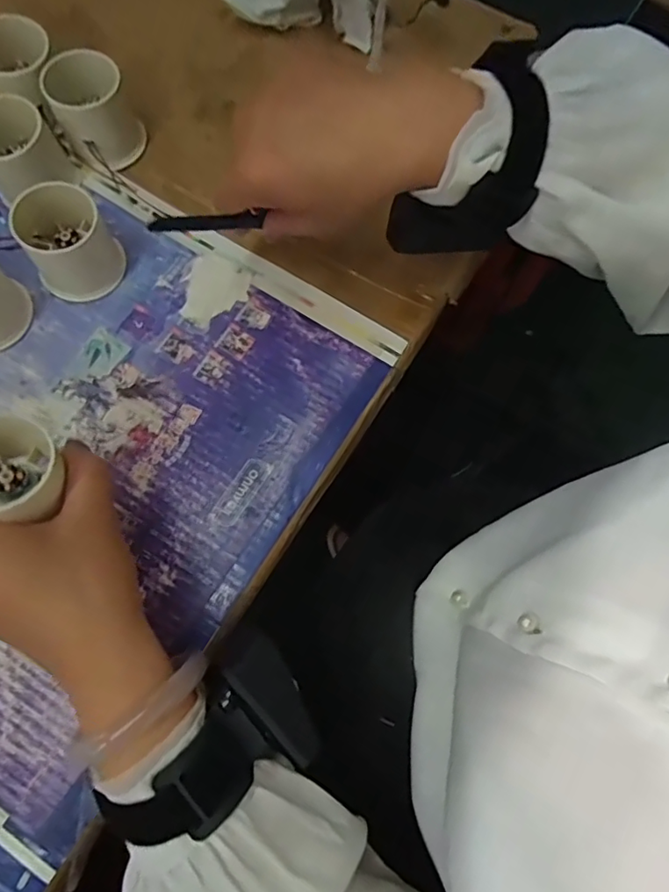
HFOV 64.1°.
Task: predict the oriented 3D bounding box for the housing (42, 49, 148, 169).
[{"bbox_3d":[-0.165,-0.231,0.374,0.051,0.051,0.054,0,75,-2],"label":"housing"}]

